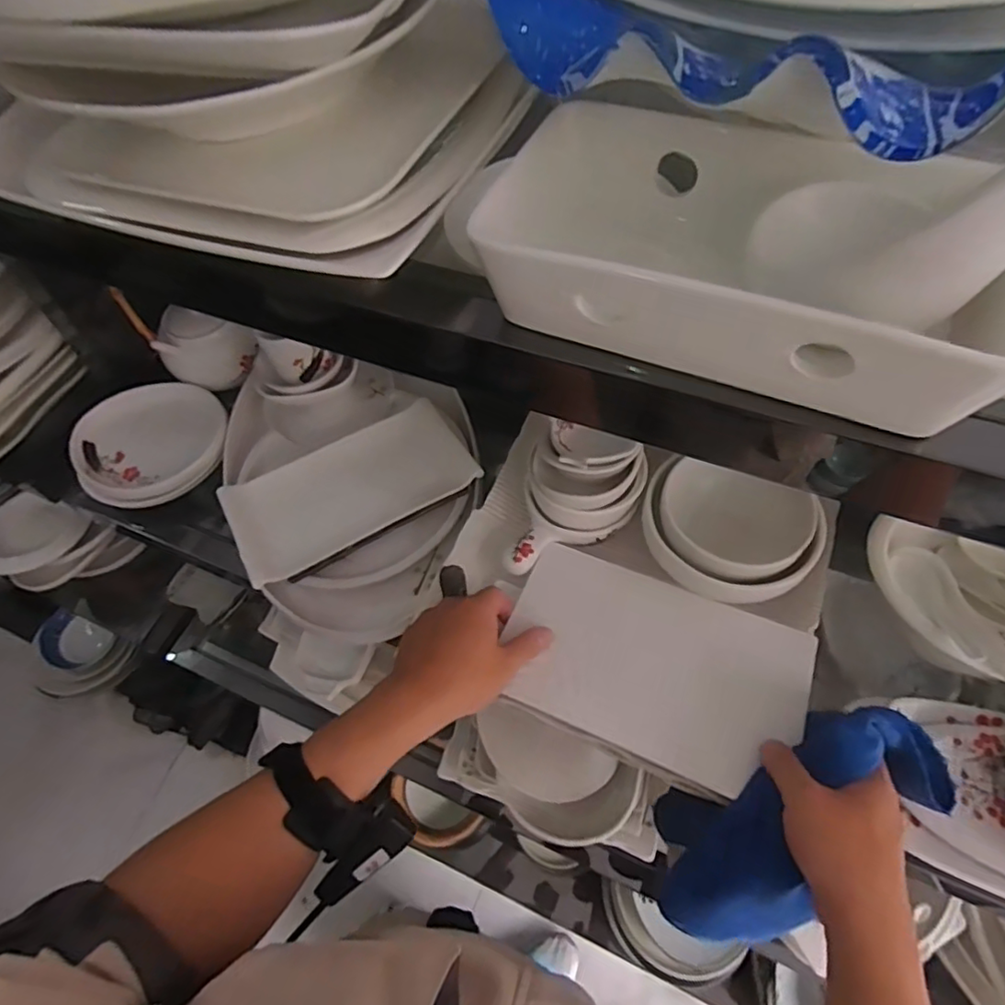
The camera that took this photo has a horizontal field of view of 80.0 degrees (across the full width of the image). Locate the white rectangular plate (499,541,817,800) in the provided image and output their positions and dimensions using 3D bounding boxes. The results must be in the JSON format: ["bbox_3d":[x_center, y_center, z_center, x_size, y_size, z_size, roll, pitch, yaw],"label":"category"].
[{"bbox_3d":[0.124,0.131,0.499,0.236,0.032,0.153,20,63,15],"label":"white rectangular plate"}]

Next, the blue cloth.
[{"bbox_3d":[0.195,0.235,0.433,0.238,0.080,0.108,-49,63,15],"label":"blue cloth"}]

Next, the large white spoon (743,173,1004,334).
[{"bbox_3d":[0.156,-0.104,0.236,0.073,0.067,0.134,-10,27,-2],"label":"large white spoon"}]

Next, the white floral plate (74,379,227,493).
[{"bbox_3d":[-0.416,-0.075,0.721,0.159,0.053,0.147,-2,59,3],"label":"white floral plate"}]

